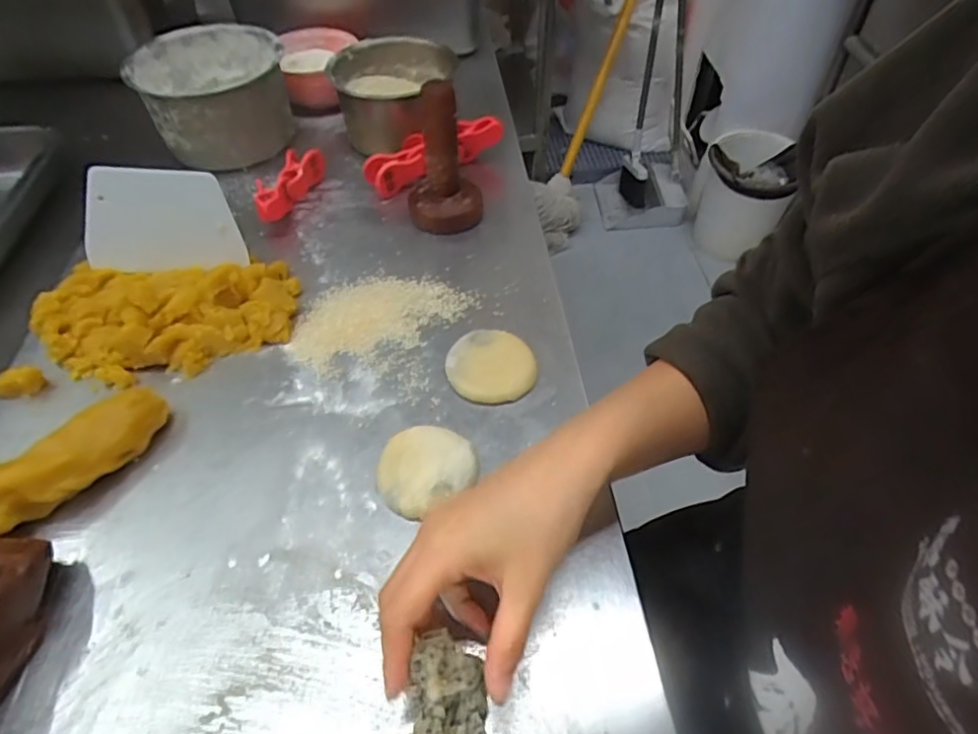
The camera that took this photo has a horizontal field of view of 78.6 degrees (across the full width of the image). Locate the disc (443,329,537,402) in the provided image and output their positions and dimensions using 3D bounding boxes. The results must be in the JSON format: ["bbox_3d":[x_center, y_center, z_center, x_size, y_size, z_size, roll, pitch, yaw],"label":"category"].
[{"bbox_3d":[0.000,-0.001,0.447,0.061,0.014,0.062,-1,52,1],"label":"disc"}]

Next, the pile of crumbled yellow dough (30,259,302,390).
[{"bbox_3d":[-0.261,-0.046,0.473,0.204,0.041,0.116,-8,52,-5],"label":"pile of crumbled yellow dough"}]

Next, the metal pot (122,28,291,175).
[{"bbox_3d":[-0.285,-0.281,0.630,0.140,0.094,0.142,-1,52,1],"label":"metal pot"}]

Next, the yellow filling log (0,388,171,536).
[{"bbox_3d":[-0.294,0.077,0.378,0.184,0.041,0.045,-37,60,-25],"label":"yellow filling log"}]

